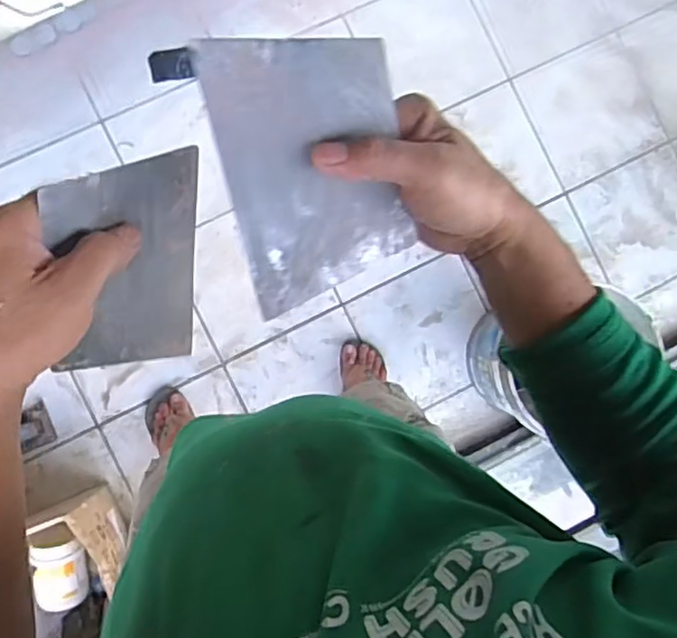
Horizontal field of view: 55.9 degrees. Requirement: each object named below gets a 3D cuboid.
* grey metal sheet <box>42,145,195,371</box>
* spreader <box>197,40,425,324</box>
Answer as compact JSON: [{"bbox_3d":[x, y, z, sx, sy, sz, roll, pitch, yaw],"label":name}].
[{"bbox_3d":[-0.127,-0.029,0.388,0.008,0.092,0.135,27,123,36],"label":"grey metal sheet"},{"bbox_3d":[-0.012,-0.080,0.340,0.094,0.005,0.135,-17,112,-13],"label":"spreader"}]

